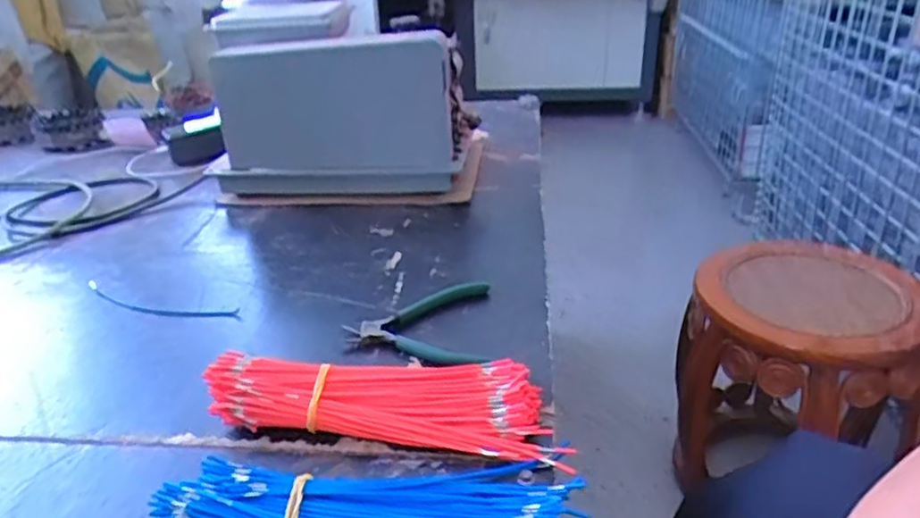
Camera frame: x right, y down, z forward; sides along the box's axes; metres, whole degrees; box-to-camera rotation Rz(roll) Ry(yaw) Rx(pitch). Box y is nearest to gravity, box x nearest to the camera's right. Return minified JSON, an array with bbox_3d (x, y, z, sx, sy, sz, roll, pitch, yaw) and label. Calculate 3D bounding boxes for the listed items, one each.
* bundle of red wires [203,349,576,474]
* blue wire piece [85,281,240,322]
[{"bbox_3d":[-0.057,0.107,0.499,0.263,0.041,0.069,2,29,10],"label":"bundle of red wires"},{"bbox_3d":[-0.315,0.047,0.684,0.207,0.005,0.036,8,30,19],"label":"blue wire piece"}]

